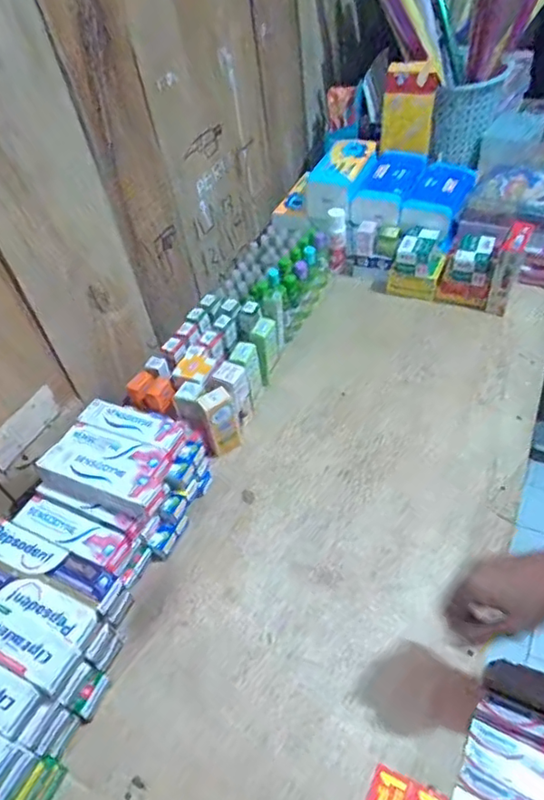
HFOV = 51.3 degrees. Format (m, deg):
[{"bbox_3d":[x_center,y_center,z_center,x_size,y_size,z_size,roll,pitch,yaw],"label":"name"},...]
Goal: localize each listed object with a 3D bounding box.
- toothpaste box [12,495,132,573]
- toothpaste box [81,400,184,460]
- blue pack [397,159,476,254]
[{"bbox_3d":[-0.267,0.173,0.745,0.157,0.026,0.046,17,54,21],"label":"toothpaste box"},{"bbox_3d":[-0.205,0.038,0.823,0.162,0.028,0.053,17,54,21],"label":"toothpaste box"},{"bbox_3d":[0.334,-0.393,1.139,0.104,0.087,0.190,18,54,22],"label":"blue pack"}]

